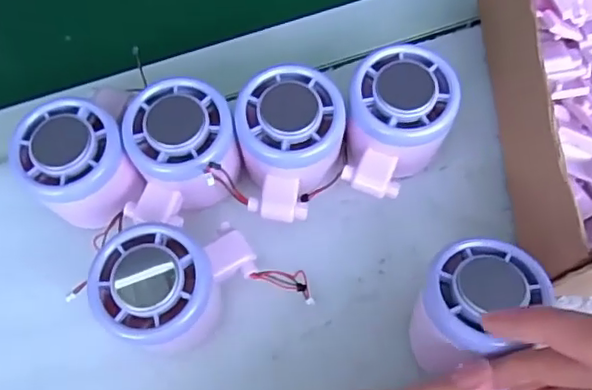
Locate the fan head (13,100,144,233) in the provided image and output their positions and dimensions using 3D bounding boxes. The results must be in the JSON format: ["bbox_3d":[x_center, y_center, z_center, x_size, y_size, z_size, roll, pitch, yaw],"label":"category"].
[{"bbox_3d":[-0.112,-0.010,0.327,0.054,0.066,0.062,-32,70,-9],"label":"fan head"}]

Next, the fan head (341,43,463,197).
[{"bbox_3d":[0.054,-0.033,0.325,0.051,0.055,0.074,14,70,8],"label":"fan head"}]

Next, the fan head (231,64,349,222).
[{"bbox_3d":[-0.003,-0.021,0.323,0.053,0.058,0.072,5,69,5],"label":"fan head"}]

